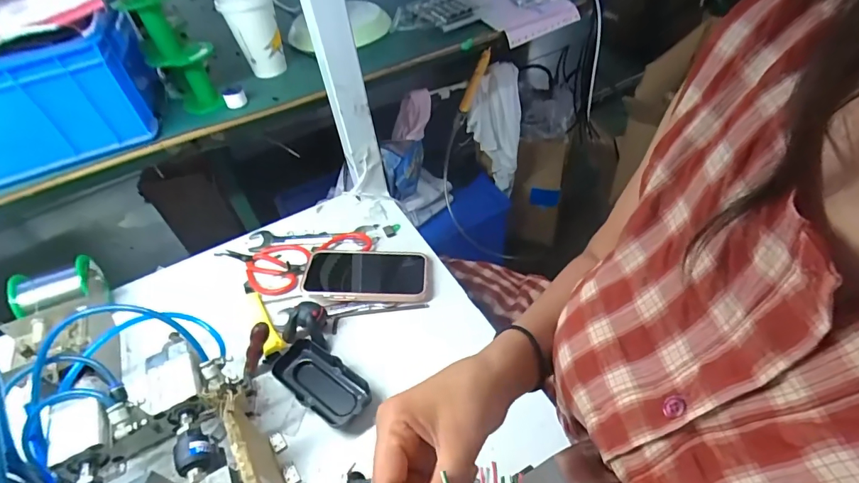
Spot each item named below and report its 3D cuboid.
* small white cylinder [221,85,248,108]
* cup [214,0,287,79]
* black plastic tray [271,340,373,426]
[{"bbox_3d":[-0.269,-0.200,0.607,0.028,0.023,0.031,-24,48,-15],"label":"small white cylinder"},{"bbox_3d":[-0.251,-0.307,0.632,0.069,0.130,0.071,-4,46,4],"label":"cup"},{"bbox_3d":[-0.109,0.147,0.455,0.109,0.024,0.051,26,55,28],"label":"black plastic tray"}]

